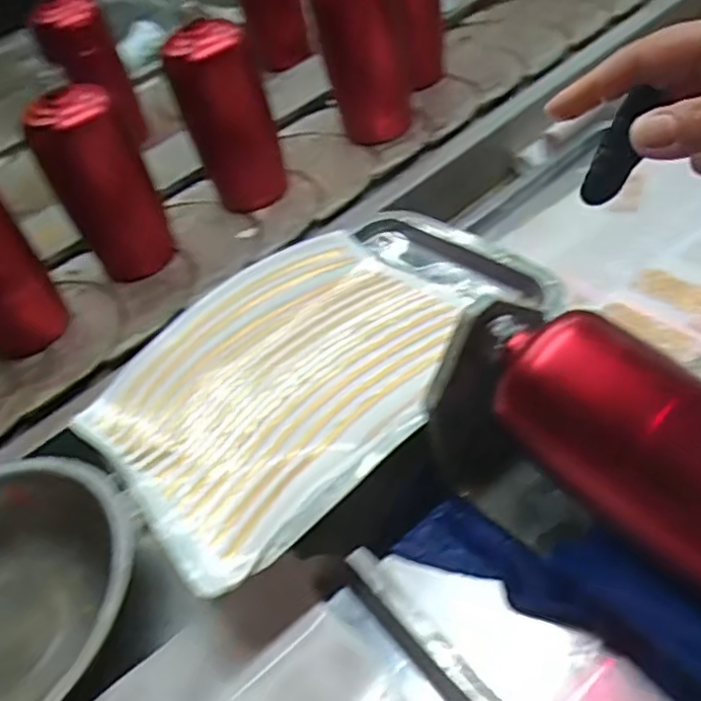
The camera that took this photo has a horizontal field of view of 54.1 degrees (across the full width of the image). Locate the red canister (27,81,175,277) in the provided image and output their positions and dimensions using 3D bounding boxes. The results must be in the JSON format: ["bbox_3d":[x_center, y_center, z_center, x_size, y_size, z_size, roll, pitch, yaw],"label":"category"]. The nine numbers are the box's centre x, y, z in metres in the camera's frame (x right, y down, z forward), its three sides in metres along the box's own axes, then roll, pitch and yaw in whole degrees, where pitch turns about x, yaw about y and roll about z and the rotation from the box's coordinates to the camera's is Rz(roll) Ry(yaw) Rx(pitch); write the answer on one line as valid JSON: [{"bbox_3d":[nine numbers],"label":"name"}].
[{"bbox_3d":[-0.214,-0.146,0.607,0.061,0.158,0.077,19,51,21],"label":"red canister"}]

